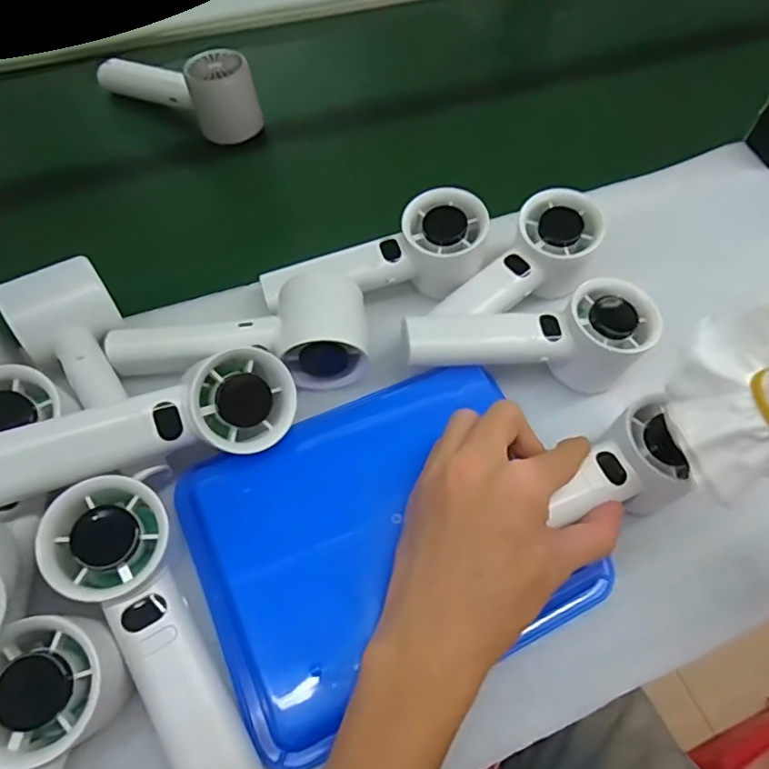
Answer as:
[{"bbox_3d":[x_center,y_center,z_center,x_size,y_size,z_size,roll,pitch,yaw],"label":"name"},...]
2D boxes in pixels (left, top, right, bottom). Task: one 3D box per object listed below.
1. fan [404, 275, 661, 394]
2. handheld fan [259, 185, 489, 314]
[{"bbox_3d":[0.094,-0.017,0.372,0.156,0.053,0.061,-12,61,-11],"label":"fan"},{"bbox_3d":[-0.004,-0.084,0.405,0.160,0.059,0.059,-17,61,1],"label":"handheld fan"}]

